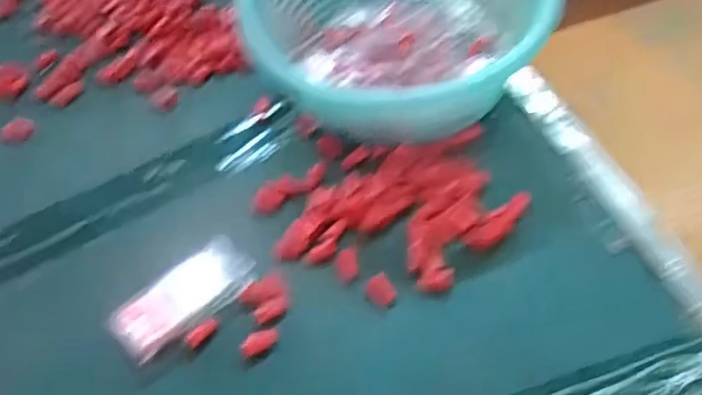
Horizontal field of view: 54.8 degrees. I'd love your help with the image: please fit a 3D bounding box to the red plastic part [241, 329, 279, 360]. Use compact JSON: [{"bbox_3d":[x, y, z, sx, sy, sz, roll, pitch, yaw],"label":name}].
[{"bbox_3d":[-0.068,0.108,0.504,0.030,0.004,0.016,-27,55,-16],"label":"red plastic part"}]

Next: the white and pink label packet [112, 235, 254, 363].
[{"bbox_3d":[-0.129,0.078,0.530,0.055,0.013,0.113,37,63,28],"label":"white and pink label packet"}]

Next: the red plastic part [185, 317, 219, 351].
[{"bbox_3d":[-0.112,0.101,0.510,0.013,0.005,0.028,36,63,27],"label":"red plastic part"}]

